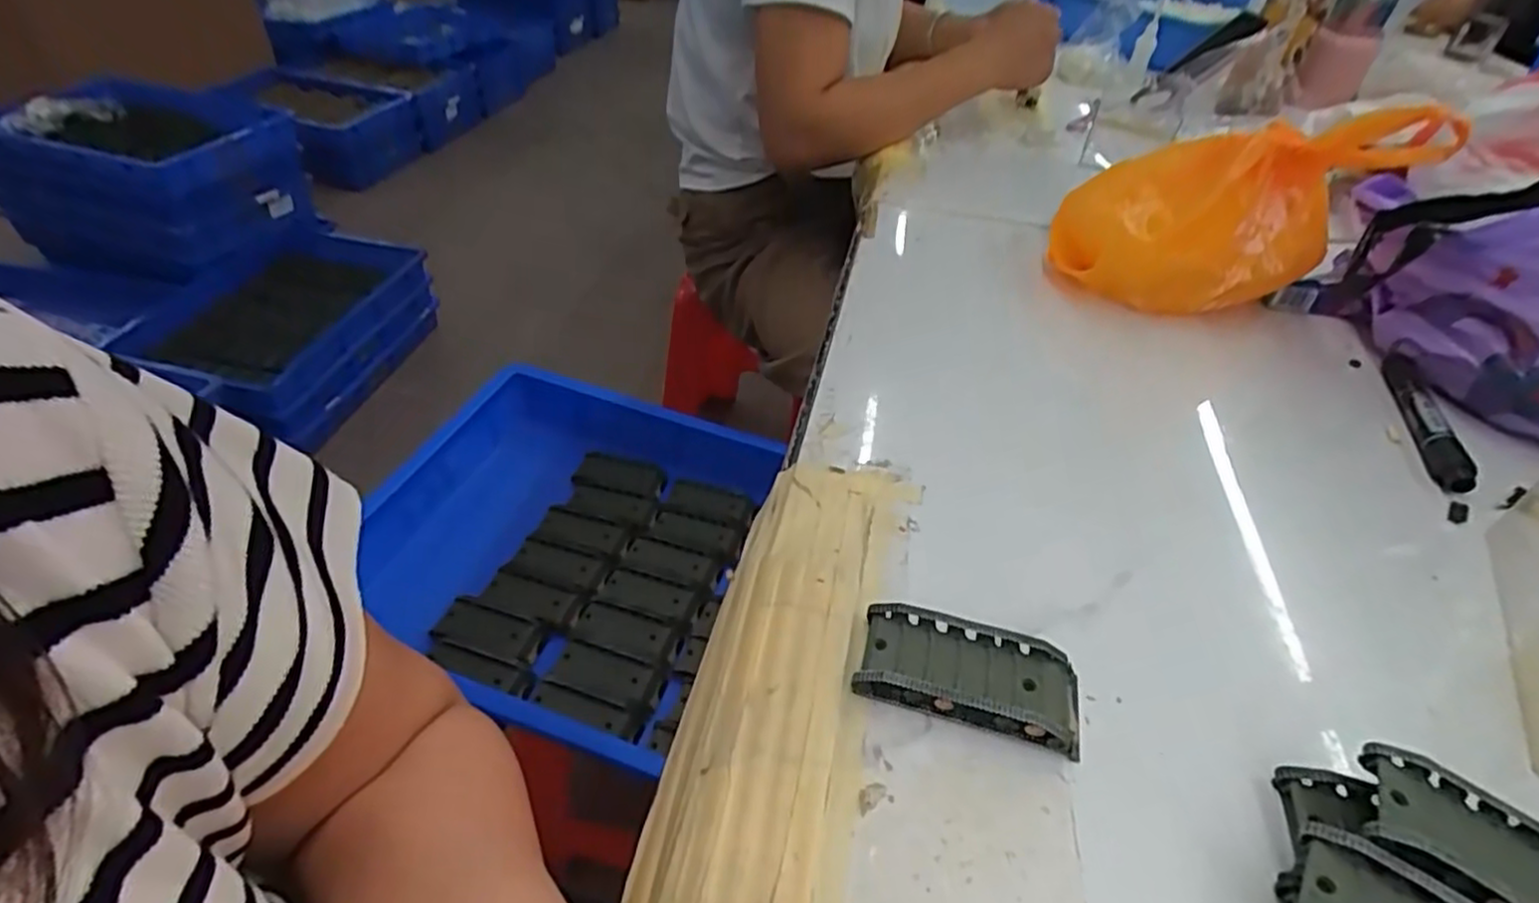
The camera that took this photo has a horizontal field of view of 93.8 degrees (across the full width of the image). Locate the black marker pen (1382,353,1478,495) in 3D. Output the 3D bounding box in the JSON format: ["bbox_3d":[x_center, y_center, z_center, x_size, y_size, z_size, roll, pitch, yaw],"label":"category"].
[{"bbox_3d":[0.448,-0.023,0.493,0.020,0.019,0.145,18,44,12],"label":"black marker pen"}]

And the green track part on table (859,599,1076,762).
[{"bbox_3d":[0.090,0.099,0.321,0.095,0.019,0.044,14,43,8],"label":"green track part on table"}]

